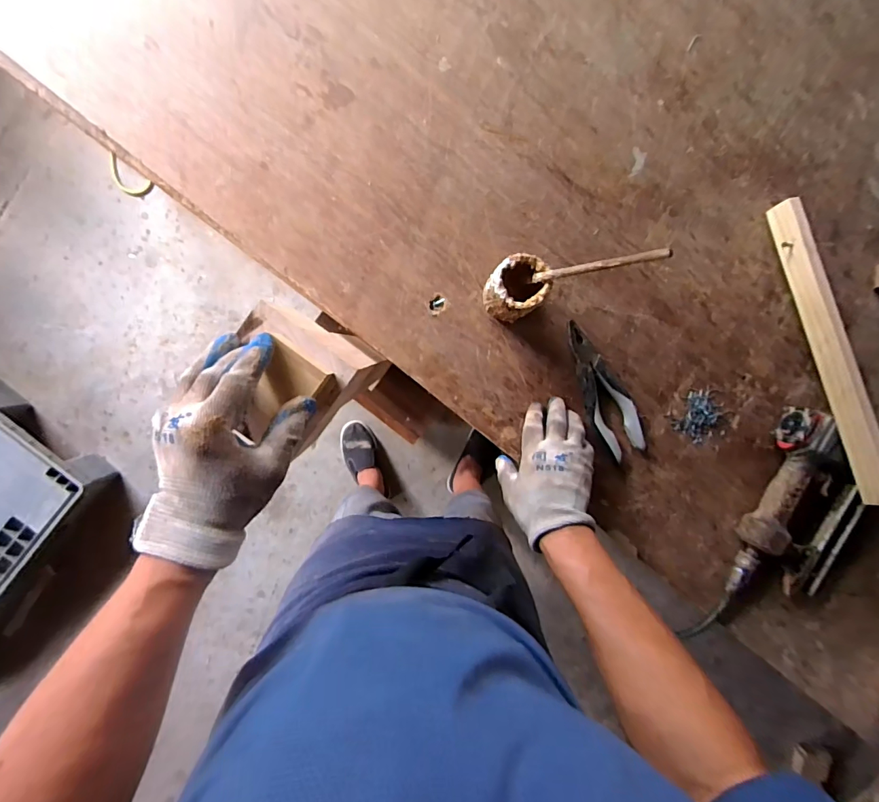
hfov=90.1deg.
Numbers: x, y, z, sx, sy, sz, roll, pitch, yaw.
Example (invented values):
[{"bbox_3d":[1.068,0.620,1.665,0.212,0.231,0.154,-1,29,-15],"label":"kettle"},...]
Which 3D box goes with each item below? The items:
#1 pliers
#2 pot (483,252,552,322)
[{"bbox_3d":[0.205,-0.015,0.554,0.059,0.022,0.179,-28,97,2],"label":"pliers"},{"bbox_3d":[0.087,-0.133,0.519,0.060,0.087,0.064,0,97,-1],"label":"pot"}]

